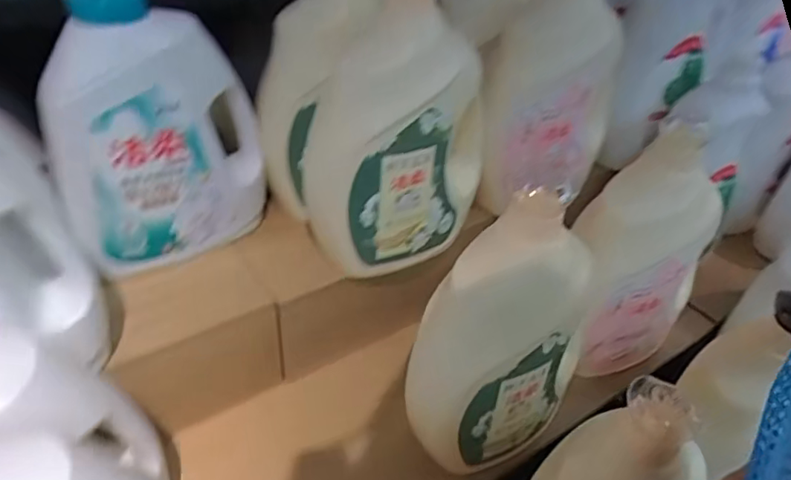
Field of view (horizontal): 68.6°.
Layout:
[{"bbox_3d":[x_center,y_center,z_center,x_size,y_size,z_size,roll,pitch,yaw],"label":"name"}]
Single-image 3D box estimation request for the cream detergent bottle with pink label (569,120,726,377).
[{"bbox_3d":[0.305,0.020,0.723,0.179,0.317,0.096,-18,43,-27],"label":"cream detergent bottle with pink label"}]

